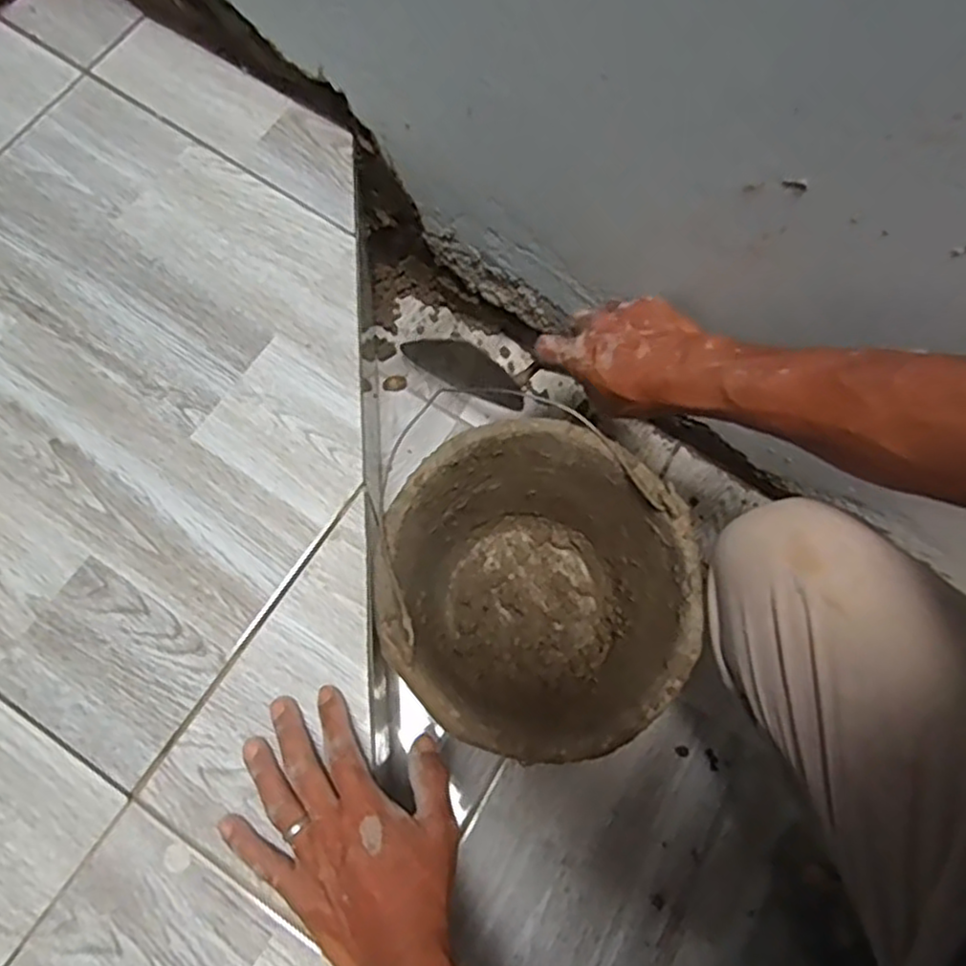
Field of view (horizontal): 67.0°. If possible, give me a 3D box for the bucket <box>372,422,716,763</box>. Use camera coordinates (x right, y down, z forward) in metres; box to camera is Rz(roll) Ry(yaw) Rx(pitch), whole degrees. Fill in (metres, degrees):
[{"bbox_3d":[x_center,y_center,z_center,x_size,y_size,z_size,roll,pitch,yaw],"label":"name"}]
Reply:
[{"bbox_3d":[0.037,0.093,0.595,0.228,0.175,0.222,1,72,-2],"label":"bucket"}]

